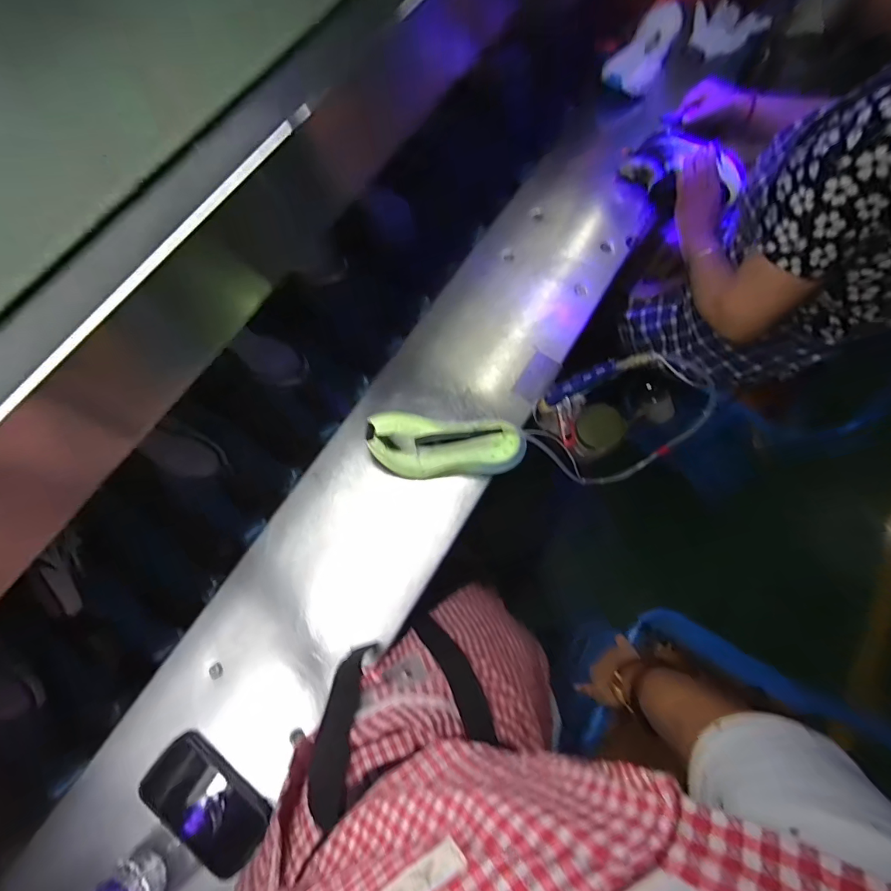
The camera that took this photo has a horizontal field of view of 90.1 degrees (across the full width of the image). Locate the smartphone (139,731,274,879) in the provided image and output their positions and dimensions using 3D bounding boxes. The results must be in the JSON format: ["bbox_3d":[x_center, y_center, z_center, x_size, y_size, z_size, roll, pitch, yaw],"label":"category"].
[{"bbox_3d":[-0.287,0.427,0.533,0.154,0.009,0.086,35,75,14],"label":"smartphone"}]

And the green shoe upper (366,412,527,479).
[{"bbox_3d":[-0.002,0.002,0.645,0.225,0.054,0.090,4,71,-4],"label":"green shoe upper"}]

